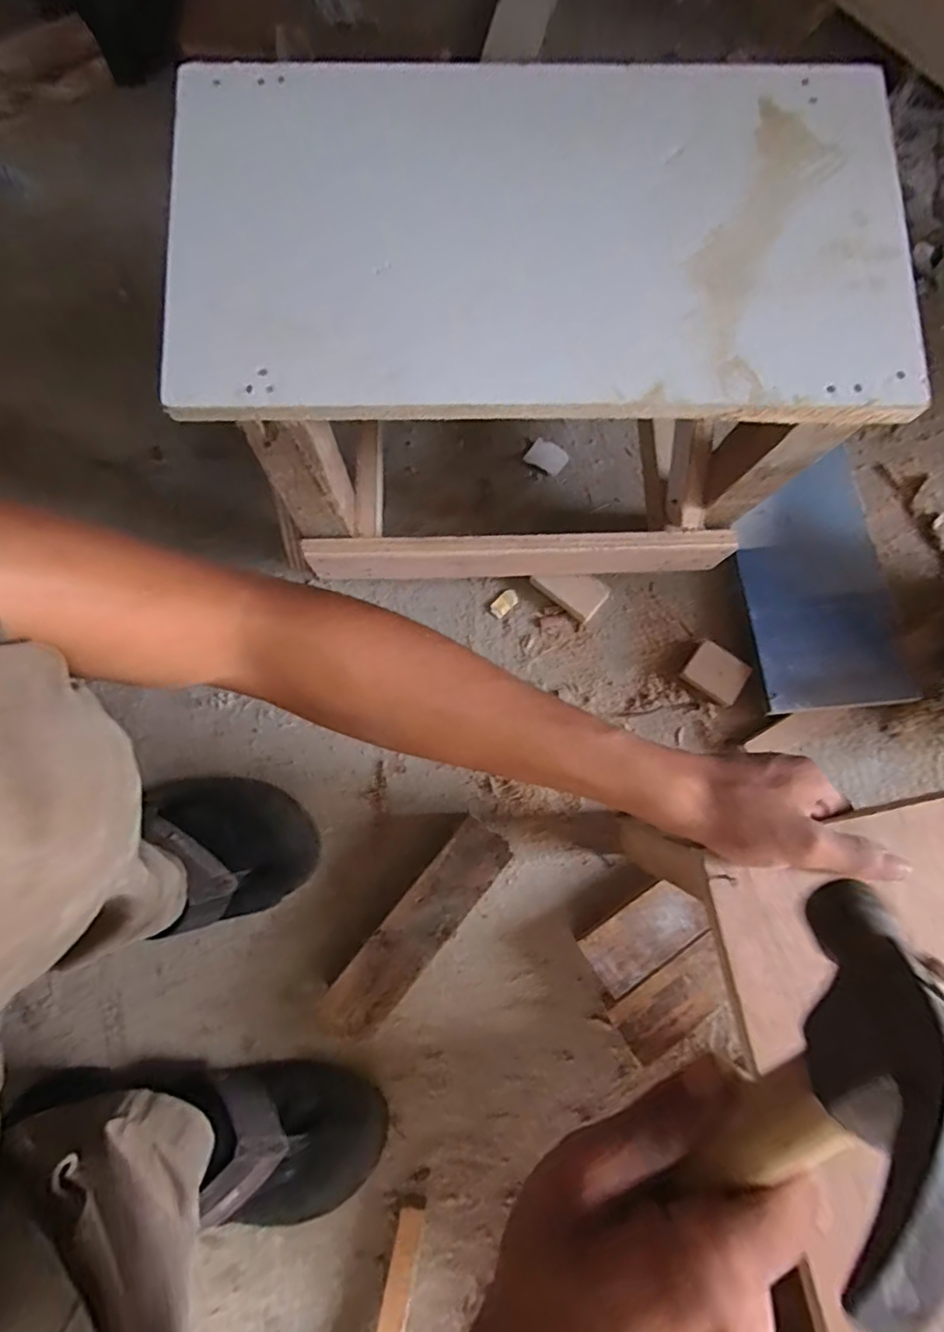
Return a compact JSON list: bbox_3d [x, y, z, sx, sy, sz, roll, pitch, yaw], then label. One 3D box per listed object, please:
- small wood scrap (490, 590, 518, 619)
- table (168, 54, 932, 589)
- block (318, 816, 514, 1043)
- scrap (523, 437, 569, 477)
[{"bbox_3d":[0.033,-0.062,0.583,0.017,0.004,0.032,44,81,7],"label":"small wood scrap"},{"bbox_3d":[0.043,-0.235,0.447,0.422,0.232,0.260,-3,79,-2],"label":"table"},{"bbox_3d":[-0.046,0.227,0.507,0.054,0.033,0.202,40,80,6],"label":"block"},{"bbox_3d":[0.079,-0.219,0.614,0.041,0.006,0.031,29,79,4],"label":"scrap"}]

